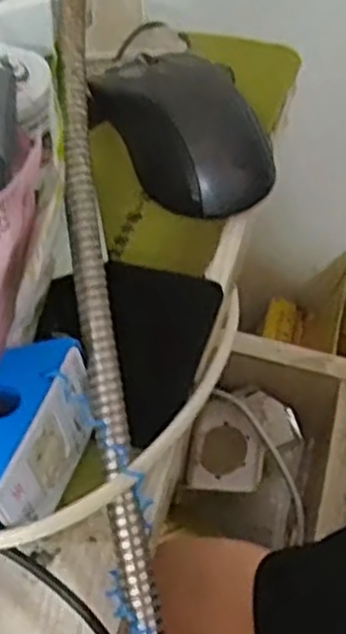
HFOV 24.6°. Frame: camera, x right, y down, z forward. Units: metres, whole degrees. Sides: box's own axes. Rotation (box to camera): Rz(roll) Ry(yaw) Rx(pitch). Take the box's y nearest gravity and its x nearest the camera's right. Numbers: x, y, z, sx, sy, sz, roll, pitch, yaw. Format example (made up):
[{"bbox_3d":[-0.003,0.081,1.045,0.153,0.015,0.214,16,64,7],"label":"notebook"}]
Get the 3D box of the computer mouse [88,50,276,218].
[{"bbox_3d":[0.005,-0.090,0.370,0.055,0.032,0.092,-25,56,-21],"label":"computer mouse"}]

